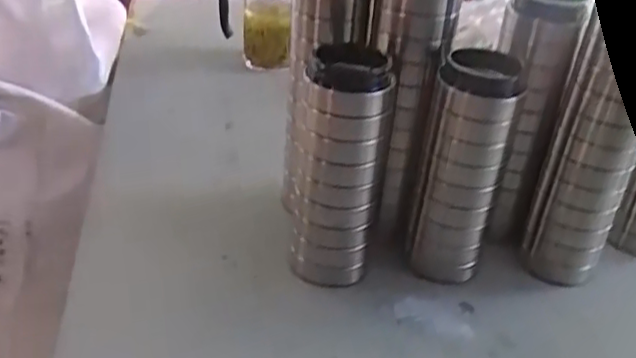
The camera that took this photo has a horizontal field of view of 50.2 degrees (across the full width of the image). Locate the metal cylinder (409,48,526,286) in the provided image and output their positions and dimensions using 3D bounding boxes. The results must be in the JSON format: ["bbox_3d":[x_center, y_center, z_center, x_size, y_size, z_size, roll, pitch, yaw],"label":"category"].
[{"bbox_3d":[0.112,-0.005,0.544,0.061,0.184,0.053,10,31,6],"label":"metal cylinder"}]

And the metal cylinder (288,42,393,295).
[{"bbox_3d":[0.015,-0.008,0.535,0.065,0.183,0.064,8,31,4],"label":"metal cylinder"}]

